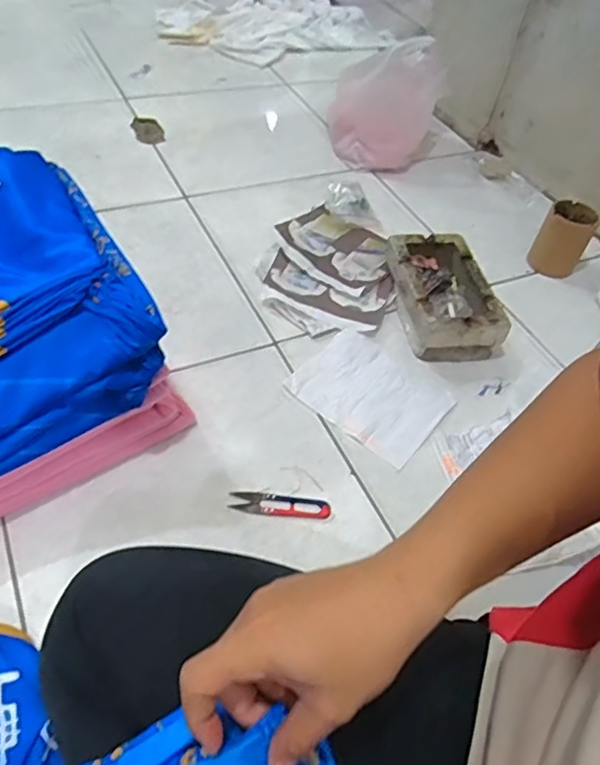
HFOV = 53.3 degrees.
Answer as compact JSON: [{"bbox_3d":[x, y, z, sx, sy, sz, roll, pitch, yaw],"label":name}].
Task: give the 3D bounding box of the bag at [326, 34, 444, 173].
[{"bbox_3d":[0.164,-0.545,1.156,0.188,0.229,0.100,18,49,9],"label":"bag"}]

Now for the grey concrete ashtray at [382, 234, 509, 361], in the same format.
[{"bbox_3d":[0.220,-0.142,0.935,0.132,0.068,0.229,-3,50,-9],"label":"grey concrete ashtray"}]

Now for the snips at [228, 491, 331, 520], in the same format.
[{"bbox_3d":[-0.023,0.144,0.706,0.116,0.004,0.031,6,49,-2],"label":"snips"}]

